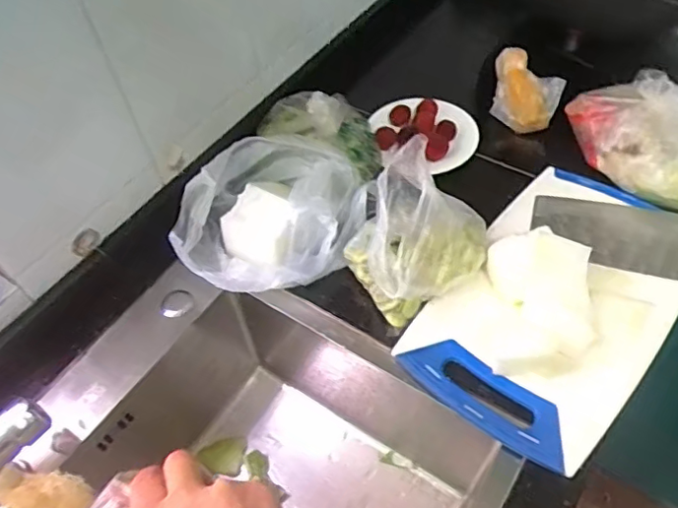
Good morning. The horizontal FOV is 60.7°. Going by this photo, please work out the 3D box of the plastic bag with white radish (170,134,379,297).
[{"bbox_3d":[-0.081,-0.050,0.684,0.216,0.081,0.177,-33,57,-18],"label":"plastic bag with white radish"}]

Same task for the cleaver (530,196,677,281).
[{"bbox_3d":[0.381,-0.010,0.644,0.315,0.022,0.094,17,57,18],"label":"cleaver"}]

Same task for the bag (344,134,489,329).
[{"bbox_3d":[0.083,-0.030,0.614,0.140,0.139,0.125,-27,55,-14],"label":"bag"}]

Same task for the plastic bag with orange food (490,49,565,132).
[{"bbox_3d":[0.255,-0.221,0.788,0.086,0.073,0.078,9,55,13],"label":"plastic bag with orange food"}]

